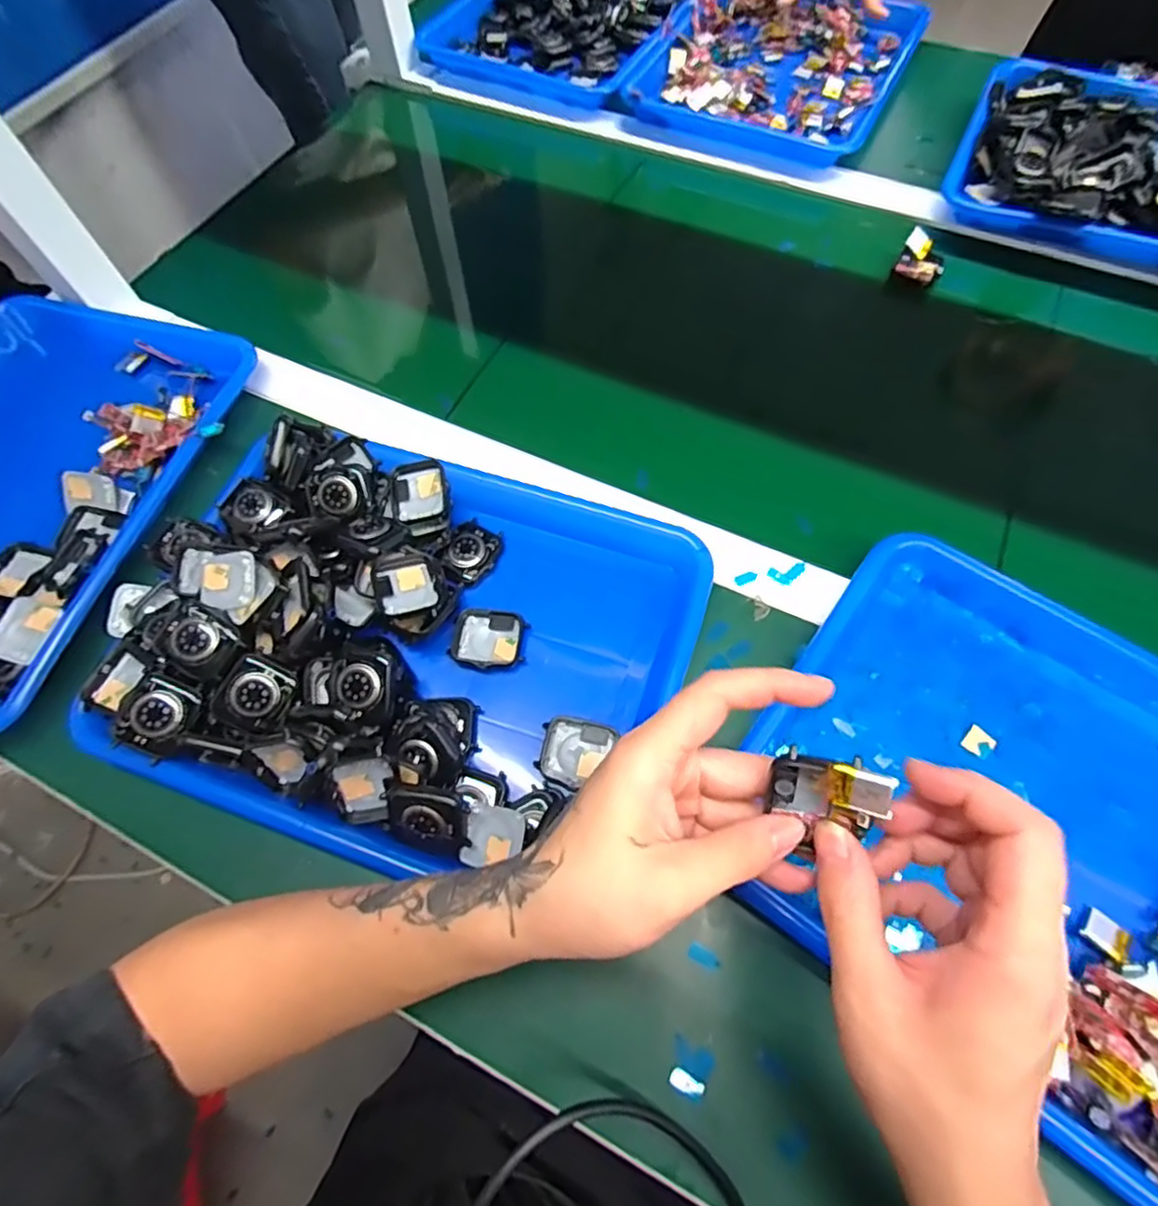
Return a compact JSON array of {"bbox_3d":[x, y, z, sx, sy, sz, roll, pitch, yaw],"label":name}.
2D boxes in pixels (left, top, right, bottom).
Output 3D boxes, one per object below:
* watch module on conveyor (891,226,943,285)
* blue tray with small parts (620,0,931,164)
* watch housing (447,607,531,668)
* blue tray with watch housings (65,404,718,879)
[{"bbox_3d":[0.302,-0.303,0.550,0.037,0.018,0.045,25,69,13],"label":"watch module on conveyor"},{"bbox_3d":[0.220,-0.594,0.680,0.251,0.033,0.293,24,69,12],"label":"blue tray with small parts"},{"bbox_3d":[-0.056,0.023,0.394,0.045,0.008,0.038,8,66,6],"label":"watch housing"},{"bbox_3d":[-0.106,0.016,0.383,0.329,0.060,0.254,18,67,10],"label":"blue tray with watch housings"}]

